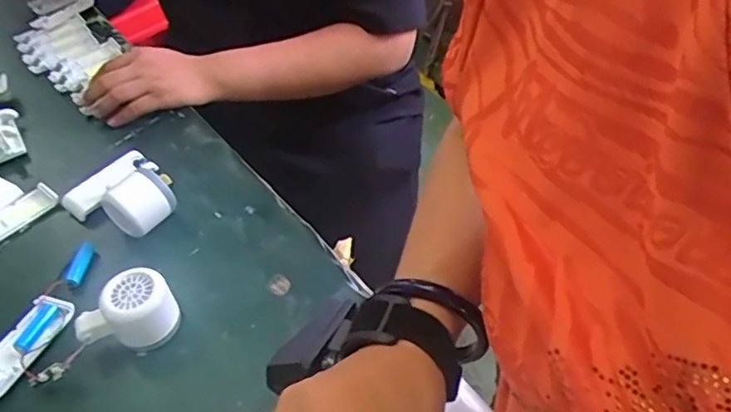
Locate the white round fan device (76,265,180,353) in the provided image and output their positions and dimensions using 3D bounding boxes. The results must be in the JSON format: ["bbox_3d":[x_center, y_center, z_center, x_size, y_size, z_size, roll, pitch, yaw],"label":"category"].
[{"bbox_3d":[-0.211,0.093,0.543,0.087,0.052,0.062,-4,49,-4],"label":"white round fan device"}]

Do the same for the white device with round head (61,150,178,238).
[{"bbox_3d":[-0.261,-0.020,0.664,0.121,0.042,0.104,27,53,29],"label":"white device with round head"}]

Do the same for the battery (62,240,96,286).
[{"bbox_3d":[-0.293,0.060,0.614,0.020,0.015,0.051,-1,45,5],"label":"battery"}]

